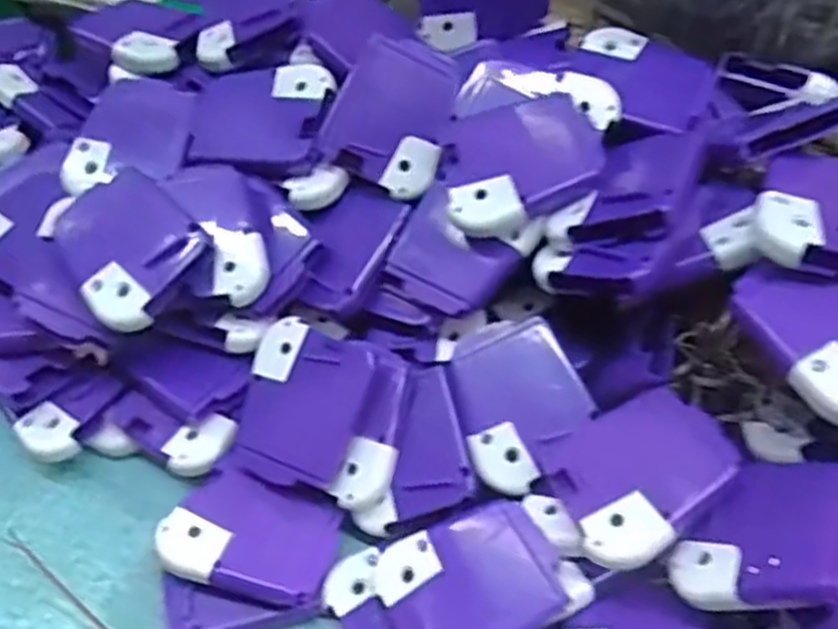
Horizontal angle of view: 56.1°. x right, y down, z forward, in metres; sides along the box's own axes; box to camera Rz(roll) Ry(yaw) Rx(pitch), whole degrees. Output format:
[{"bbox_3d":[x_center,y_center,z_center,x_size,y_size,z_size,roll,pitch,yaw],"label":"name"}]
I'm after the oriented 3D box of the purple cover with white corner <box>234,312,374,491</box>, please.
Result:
[{"bbox_3d":[-0.047,0.034,0.311,0.049,0.006,0.056,19,83,18],"label":"purple cover with white corner"}]

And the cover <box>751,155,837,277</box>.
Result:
[{"bbox_3d":[0.141,-0.032,0.268,0.051,0.013,0.047,16,52,14],"label":"cover"}]

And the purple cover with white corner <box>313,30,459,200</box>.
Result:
[{"bbox_3d":[-0.010,-0.085,0.334,0.050,0.006,0.060,27,92,1],"label":"purple cover with white corner"}]

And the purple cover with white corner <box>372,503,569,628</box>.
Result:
[{"bbox_3d":[0.018,0.095,0.278,0.061,0.006,0.050,-31,52,-5],"label":"purple cover with white corner"}]

